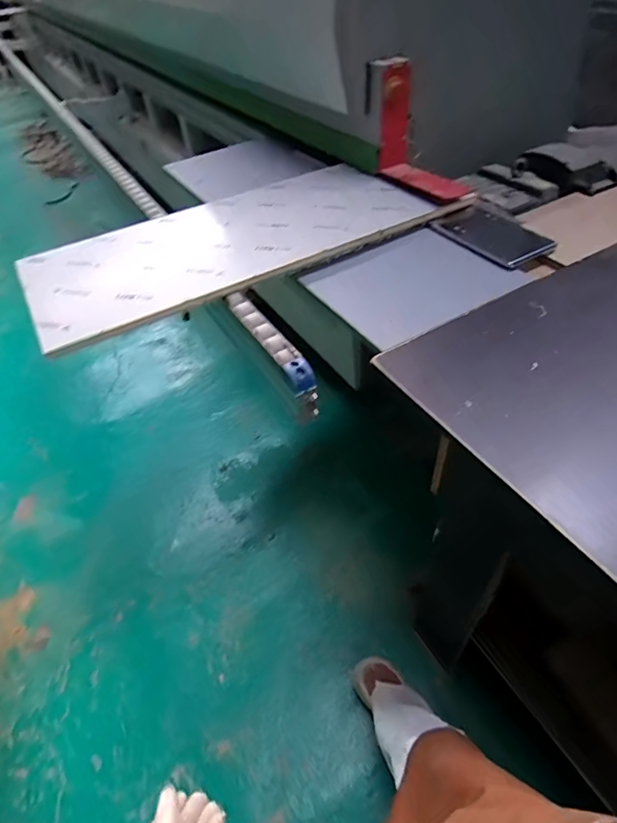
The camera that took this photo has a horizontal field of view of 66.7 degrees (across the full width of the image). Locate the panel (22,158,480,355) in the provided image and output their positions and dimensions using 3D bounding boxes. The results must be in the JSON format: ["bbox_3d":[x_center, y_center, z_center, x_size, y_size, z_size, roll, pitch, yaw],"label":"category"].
[{"bbox_3d":[-0.168,-0.400,1.053,0.876,0.027,0.398,-24,49,-17],"label":"panel"}]

